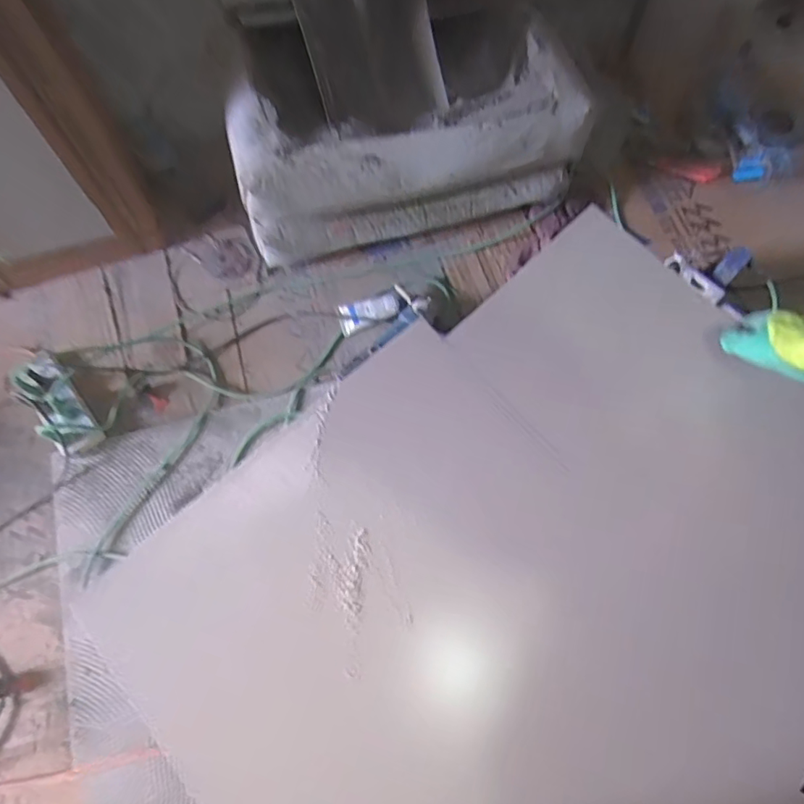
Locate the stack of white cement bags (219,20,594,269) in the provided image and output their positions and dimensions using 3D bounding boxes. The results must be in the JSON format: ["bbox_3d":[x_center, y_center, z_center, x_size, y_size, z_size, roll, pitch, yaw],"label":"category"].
[{"bbox_3d":[0.017,-0.489,1.020,0.659,0.277,0.260,-12,71,-4],"label":"stack of white cement bags"}]

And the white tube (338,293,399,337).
[{"bbox_3d":[-0.067,-0.186,1.058,0.124,0.026,0.059,-18,71,9],"label":"white tube"}]

